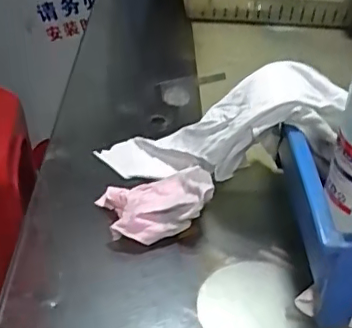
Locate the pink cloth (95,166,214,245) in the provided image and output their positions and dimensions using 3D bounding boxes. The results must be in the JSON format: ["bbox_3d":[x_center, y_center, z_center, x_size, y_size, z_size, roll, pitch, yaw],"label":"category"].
[{"bbox_3d":[-0.015,0.034,0.466,0.090,0.038,0.065,-6,37,-15],"label":"pink cloth"}]

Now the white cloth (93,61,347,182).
[{"bbox_3d":[0.041,-0.029,0.511,0.228,0.067,0.094,-17,21,35],"label":"white cloth"}]

